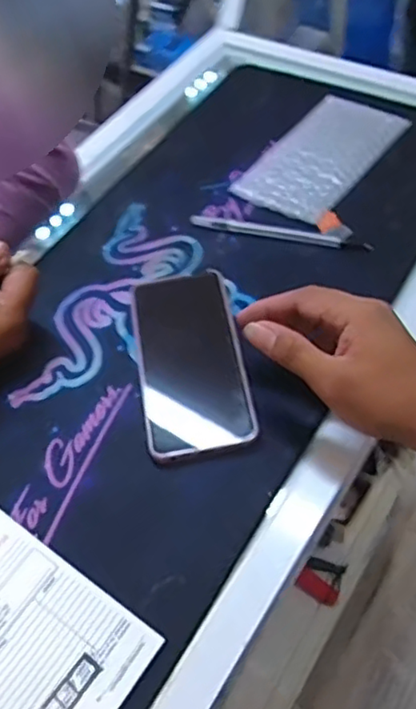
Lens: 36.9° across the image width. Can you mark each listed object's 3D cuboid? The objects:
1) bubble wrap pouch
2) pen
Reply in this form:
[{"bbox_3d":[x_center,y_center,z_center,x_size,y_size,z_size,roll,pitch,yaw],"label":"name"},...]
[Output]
[{"bbox_3d":[0.109,-0.193,0.599,0.097,0.009,0.169,31,67,29],"label":"bubble wrap pouch"},{"bbox_3d":[0.062,-0.108,0.550,0.160,0.011,0.012,13,56,12],"label":"pen"}]

